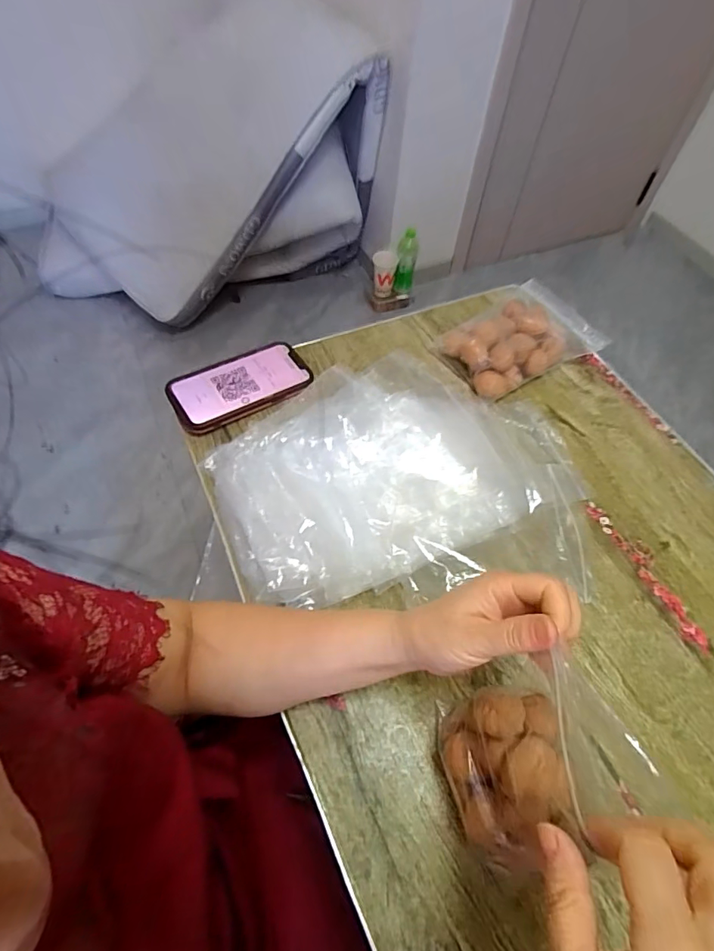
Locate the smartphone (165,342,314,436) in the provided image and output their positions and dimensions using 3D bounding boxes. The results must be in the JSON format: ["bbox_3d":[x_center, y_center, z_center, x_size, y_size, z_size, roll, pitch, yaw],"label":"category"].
[{"bbox_3d":[-0.134,-0.105,0.573,0.160,0.016,0.083,-24,62,-18],"label":"smartphone"}]

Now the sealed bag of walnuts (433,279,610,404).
[{"bbox_3d":[0.208,-0.180,0.631,0.201,0.045,0.145,-31,64,-21],"label":"sealed bag of walnuts"}]

